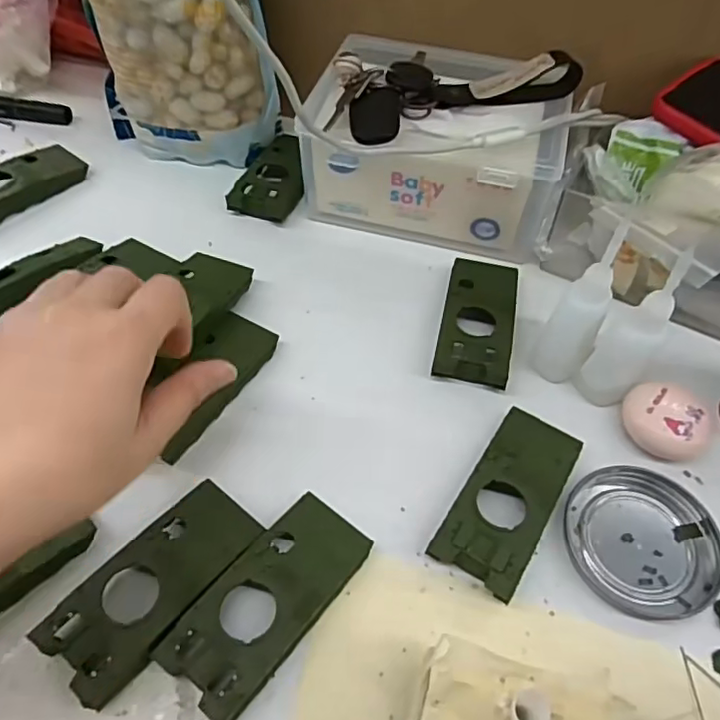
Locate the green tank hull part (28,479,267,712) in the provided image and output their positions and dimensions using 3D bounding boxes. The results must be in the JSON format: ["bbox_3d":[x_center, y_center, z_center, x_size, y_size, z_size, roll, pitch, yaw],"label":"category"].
[{"bbox_3d":[-0.098,0.108,0.290,0.048,0.021,0.103,33,59,21],"label":"green tank hull part"}]

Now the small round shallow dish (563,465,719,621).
[{"bbox_3d":[0.149,0.094,0.315,0.076,0.007,0.077,1,53,-2],"label":"small round shallow dish"}]

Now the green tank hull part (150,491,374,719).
[{"bbox_3d":[-0.042,0.115,0.286,0.047,0.020,0.103,33,59,21],"label":"green tank hull part"}]

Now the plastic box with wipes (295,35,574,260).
[{"bbox_3d":[0.059,-0.154,0.442,0.185,0.093,0.127,19,54,11],"label":"plastic box with wipes"}]

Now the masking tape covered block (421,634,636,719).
[{"bbox_3d":[0.067,0.151,0.247,0.083,0.043,0.044,12,53,7],"label":"masking tape covered block"}]

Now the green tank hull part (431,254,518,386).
[{"bbox_3d":[0.079,-0.029,0.394,0.046,0.015,0.106,11,53,6],"label":"green tank hull part"}]

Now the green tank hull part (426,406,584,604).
[{"bbox_3d":[0.082,0.073,0.320,0.045,0.019,0.106,28,57,18],"label":"green tank hull part"}]

